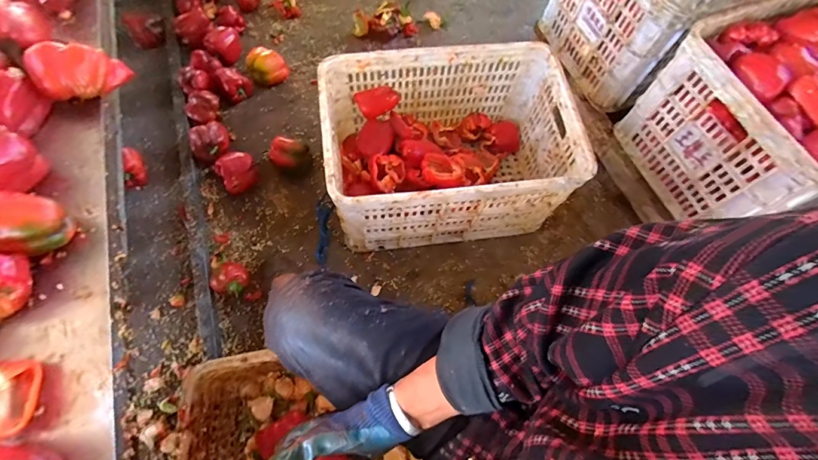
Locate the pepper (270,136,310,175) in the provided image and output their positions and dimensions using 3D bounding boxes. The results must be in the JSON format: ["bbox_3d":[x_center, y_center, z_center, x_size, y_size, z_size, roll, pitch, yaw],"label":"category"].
[{"bbox_3d":[-0.307,-0.192,1.021,0.091,0.088,0.069,15,67,4],"label":"pepper"}]

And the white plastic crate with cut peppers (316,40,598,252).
[{"bbox_3d":[0.081,-0.178,0.929,0.512,0.304,0.351,-7,68,-5],"label":"white plastic crate with cut peppers"}]

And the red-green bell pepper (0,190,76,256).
[{"bbox_3d":[-0.514,-0.003,0.528,0.087,0.078,0.080,8,67,1],"label":"red-green bell pepper"}]

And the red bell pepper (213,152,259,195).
[{"bbox_3d":[-0.431,-0.144,1.001,0.089,0.081,0.085,1,67,-2],"label":"red bell pepper"}]

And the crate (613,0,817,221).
[{"bbox_3d":[0.817,-0.254,0.837,0.566,0.285,0.352,-20,69,-10],"label":"crate"}]

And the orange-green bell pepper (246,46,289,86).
[{"bbox_3d":[-0.412,-0.477,1.136,0.103,0.067,0.113,1,67,-2],"label":"orange-green bell pepper"}]

